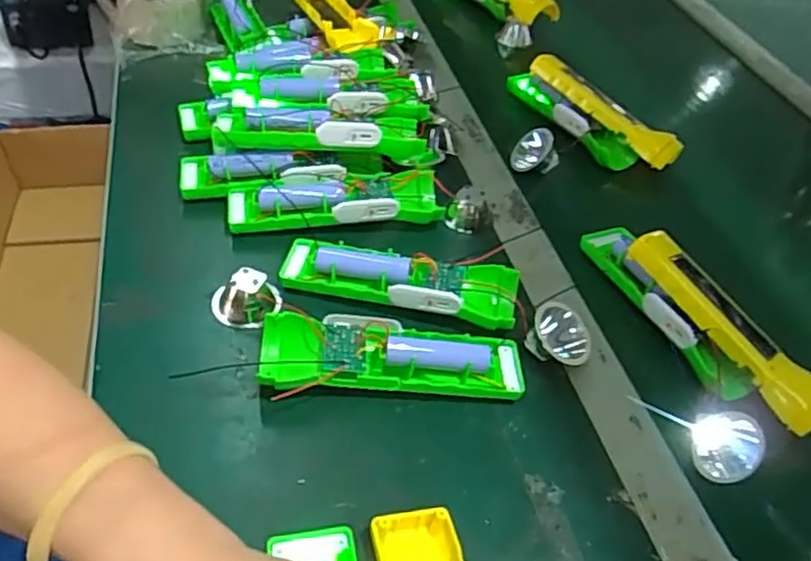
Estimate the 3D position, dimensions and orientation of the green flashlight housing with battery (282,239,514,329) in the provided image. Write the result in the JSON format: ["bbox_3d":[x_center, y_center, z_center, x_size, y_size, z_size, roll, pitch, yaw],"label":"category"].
[{"bbox_3d":[-0.004,-0.001,0.473,0.162,0.033,0.047,13,45,5],"label":"green flashlight housing with battery"}]

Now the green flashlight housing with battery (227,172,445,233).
[{"bbox_3d":[-0.055,-0.060,0.525,0.162,0.034,0.042,-3,46,-11],"label":"green flashlight housing with battery"}]

